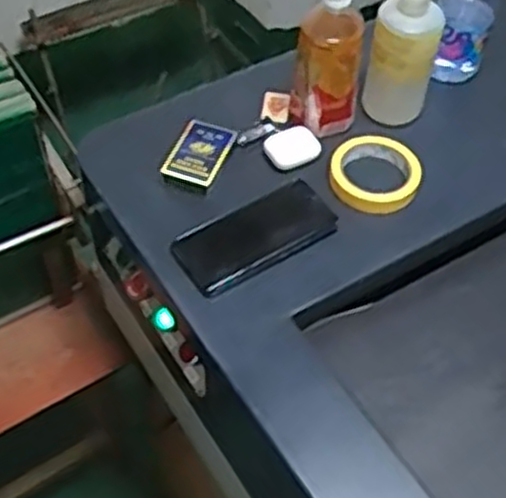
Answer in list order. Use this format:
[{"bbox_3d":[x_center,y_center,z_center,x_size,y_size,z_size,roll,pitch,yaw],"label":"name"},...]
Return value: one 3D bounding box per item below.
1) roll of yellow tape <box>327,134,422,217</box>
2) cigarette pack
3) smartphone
[{"bbox_3d":[0.136,-0.085,0.880,0.096,0.024,0.100,1,52,-1],"label":"roll of yellow tape"},{"bbox_3d":[-0.057,-0.104,0.873,0.057,0.019,0.079,20,54,13],"label":"cigarette pack"},{"bbox_3d":[0.004,-0.016,0.825,0.171,0.018,0.080,-27,58,-21],"label":"smartphone"}]

